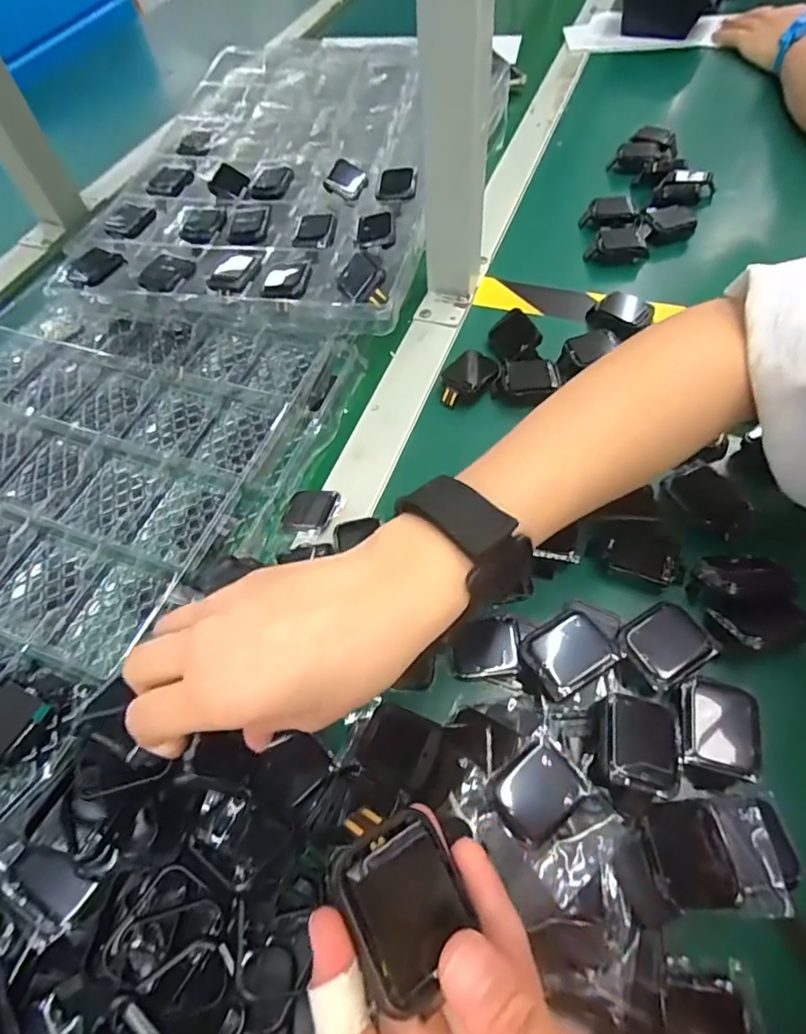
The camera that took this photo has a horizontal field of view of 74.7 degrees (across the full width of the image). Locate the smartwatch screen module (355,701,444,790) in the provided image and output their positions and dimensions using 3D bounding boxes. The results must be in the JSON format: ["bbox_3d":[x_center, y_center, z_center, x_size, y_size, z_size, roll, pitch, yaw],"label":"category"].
[{"bbox_3d":[-0.001,0.115,0.268,0.037,0.004,0.033,18,61,15],"label":"smartwatch screen module"}]

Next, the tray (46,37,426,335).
[{"bbox_3d":[-0.122,-0.346,0.527,0.311,0.060,0.441,7,59,9],"label":"tray"}]

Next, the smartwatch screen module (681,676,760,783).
[{"bbox_3d":[0.154,0.101,0.255,0.033,0.004,0.042,12,60,12],"label":"smartwatch screen module"}]

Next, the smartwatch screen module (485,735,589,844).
[{"bbox_3d":[0.062,0.128,0.248,0.042,0.007,0.031,-33,62,-15],"label":"smartwatch screen module"}]

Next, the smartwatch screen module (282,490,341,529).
[{"bbox_3d":[-0.062,-0.005,0.358,0.038,0.006,0.031,4,57,22],"label":"smartwatch screen module"}]

